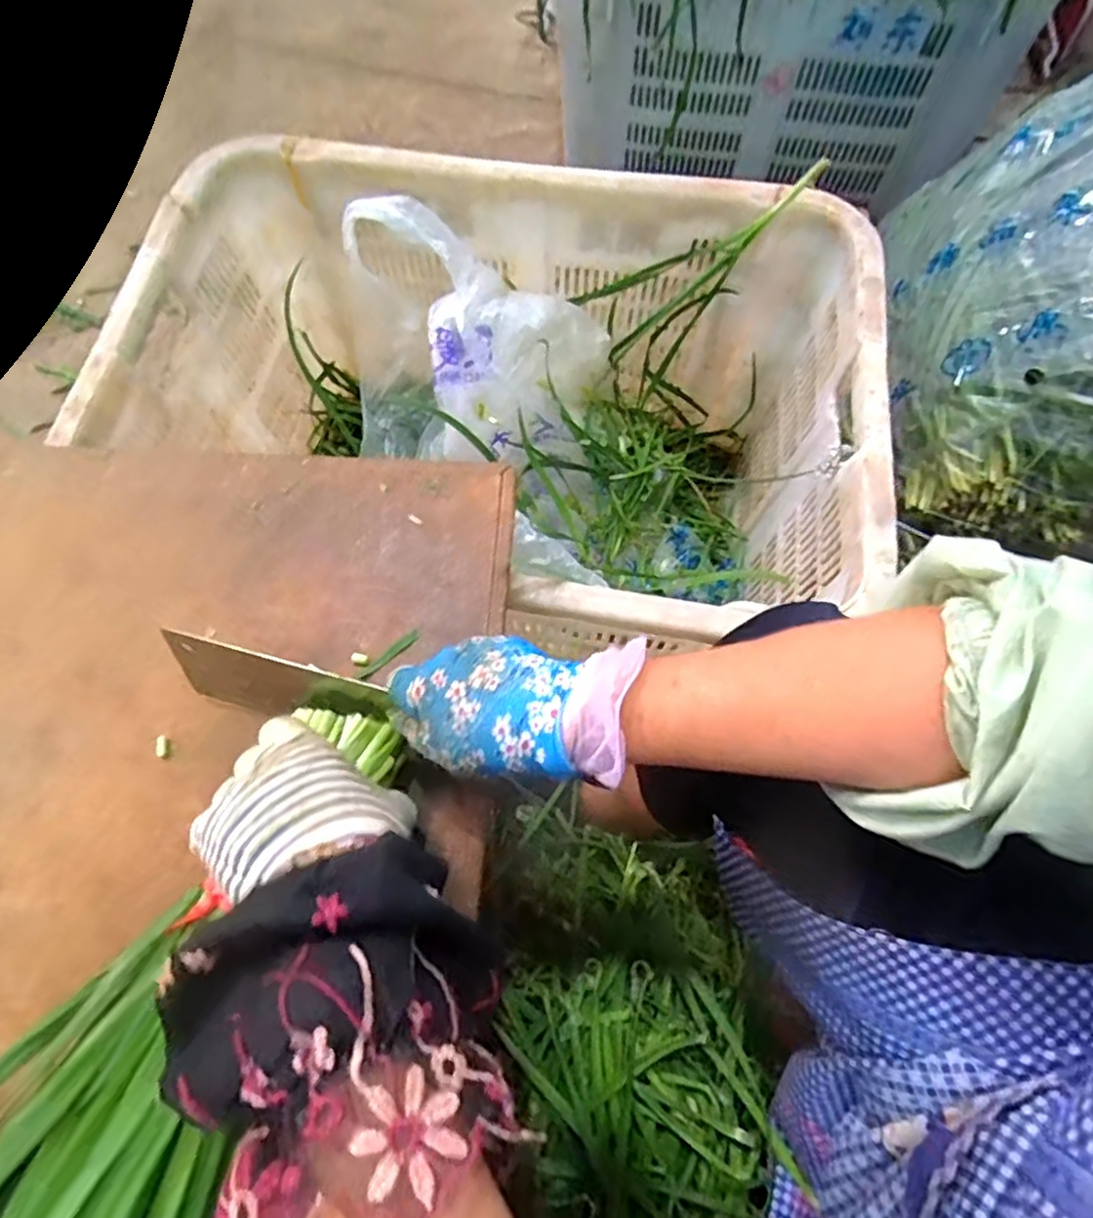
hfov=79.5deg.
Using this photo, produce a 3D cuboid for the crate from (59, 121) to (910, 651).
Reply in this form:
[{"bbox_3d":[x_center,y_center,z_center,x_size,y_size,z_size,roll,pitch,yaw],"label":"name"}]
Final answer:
[{"bbox_3d":[-0.045,-0.192,0.717,0.662,0.326,0.402,7,68,3],"label":"crate"}]

